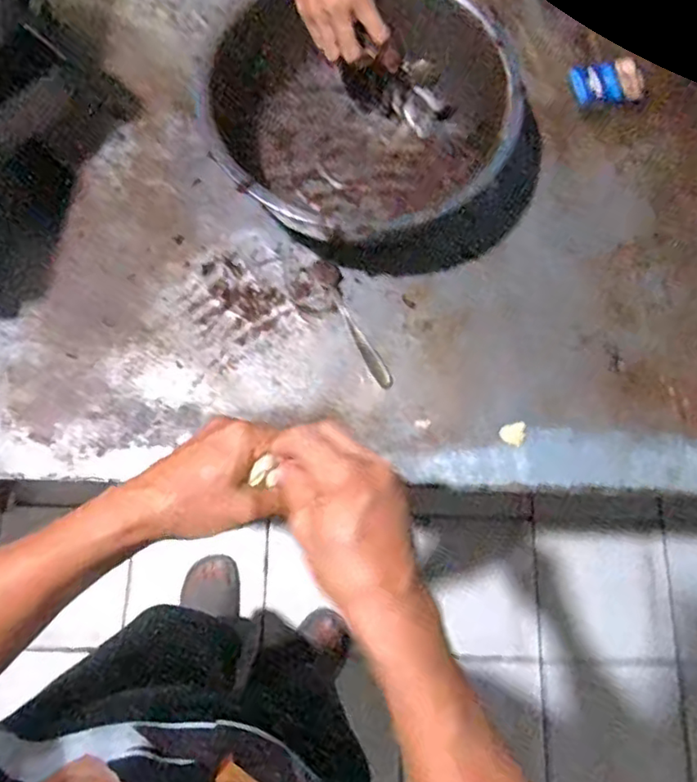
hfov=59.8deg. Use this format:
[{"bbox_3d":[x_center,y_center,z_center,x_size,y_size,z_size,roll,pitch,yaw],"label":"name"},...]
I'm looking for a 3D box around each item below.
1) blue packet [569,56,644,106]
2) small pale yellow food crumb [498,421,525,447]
[{"bbox_3d":[0.334,-0.399,0.785,0.089,0.011,0.058,-10,77,-3],"label":"blue packet"},{"bbox_3d":[0.184,0.049,0.671,0.030,0.005,0.025,-18,77,-5],"label":"small pale yellow food crumb"}]

